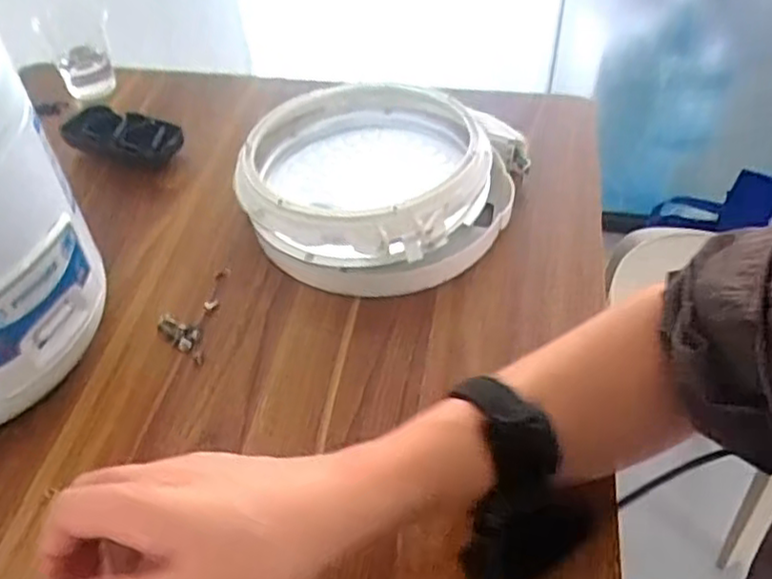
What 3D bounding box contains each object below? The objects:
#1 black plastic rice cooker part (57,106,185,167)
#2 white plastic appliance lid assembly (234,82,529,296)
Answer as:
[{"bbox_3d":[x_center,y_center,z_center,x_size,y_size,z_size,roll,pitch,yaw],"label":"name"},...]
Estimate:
[{"bbox_3d":[-0.242,-0.145,0.650,0.108,0.037,0.058,14,49,15],"label":"black plastic rice cooker part"},{"bbox_3d":[-0.007,-0.090,0.568,0.204,0.058,0.216,-1,47,1],"label":"white plastic appliance lid assembly"}]

